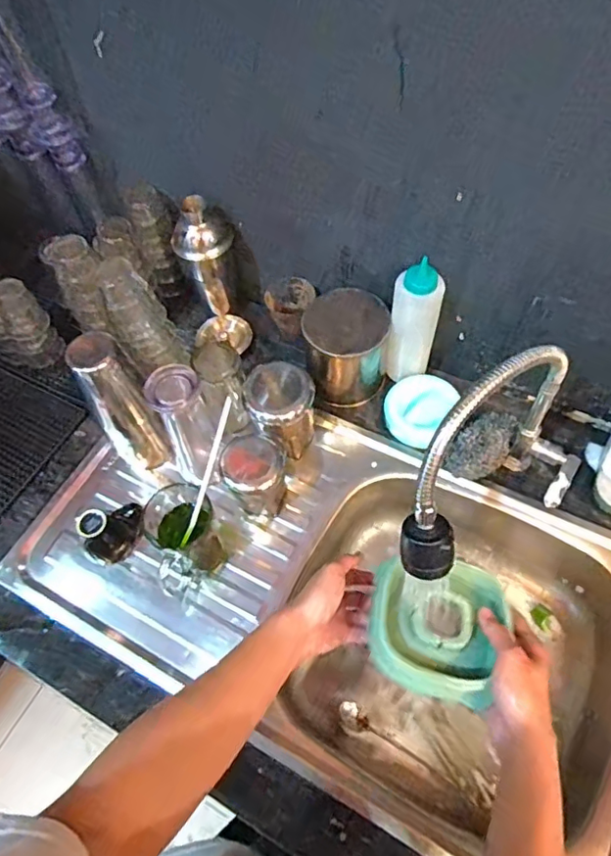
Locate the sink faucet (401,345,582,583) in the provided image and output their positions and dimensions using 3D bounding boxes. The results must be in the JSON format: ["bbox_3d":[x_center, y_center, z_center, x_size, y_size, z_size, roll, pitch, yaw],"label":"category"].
[{"bbox_3d":[0.187,0.042,0.554,0.272,0.270,0.104,-37,63,-18],"label":"sink faucet"}]

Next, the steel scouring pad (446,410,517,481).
[{"bbox_3d":[0.222,0.021,0.694,0.064,0.026,0.092,21,82,33],"label":"steel scouring pad"}]

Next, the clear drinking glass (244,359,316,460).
[{"bbox_3d":[-0.030,-0.018,0.705,0.085,0.126,0.077,-11,60,-2],"label":"clear drinking glass"}]

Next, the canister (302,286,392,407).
[{"bbox_3d":[0.058,-0.112,0.755,0.112,0.137,0.103,-1,60,5],"label":"canister"}]

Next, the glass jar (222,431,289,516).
[{"bbox_3d":[-0.062,0.061,0.677,0.075,0.099,0.069,-11,58,-4],"label":"glass jar"}]

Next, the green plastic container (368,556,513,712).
[{"bbox_3d":[0.131,0.191,0.548,0.124,0.040,0.136,14,60,11],"label":"green plastic container"}]

